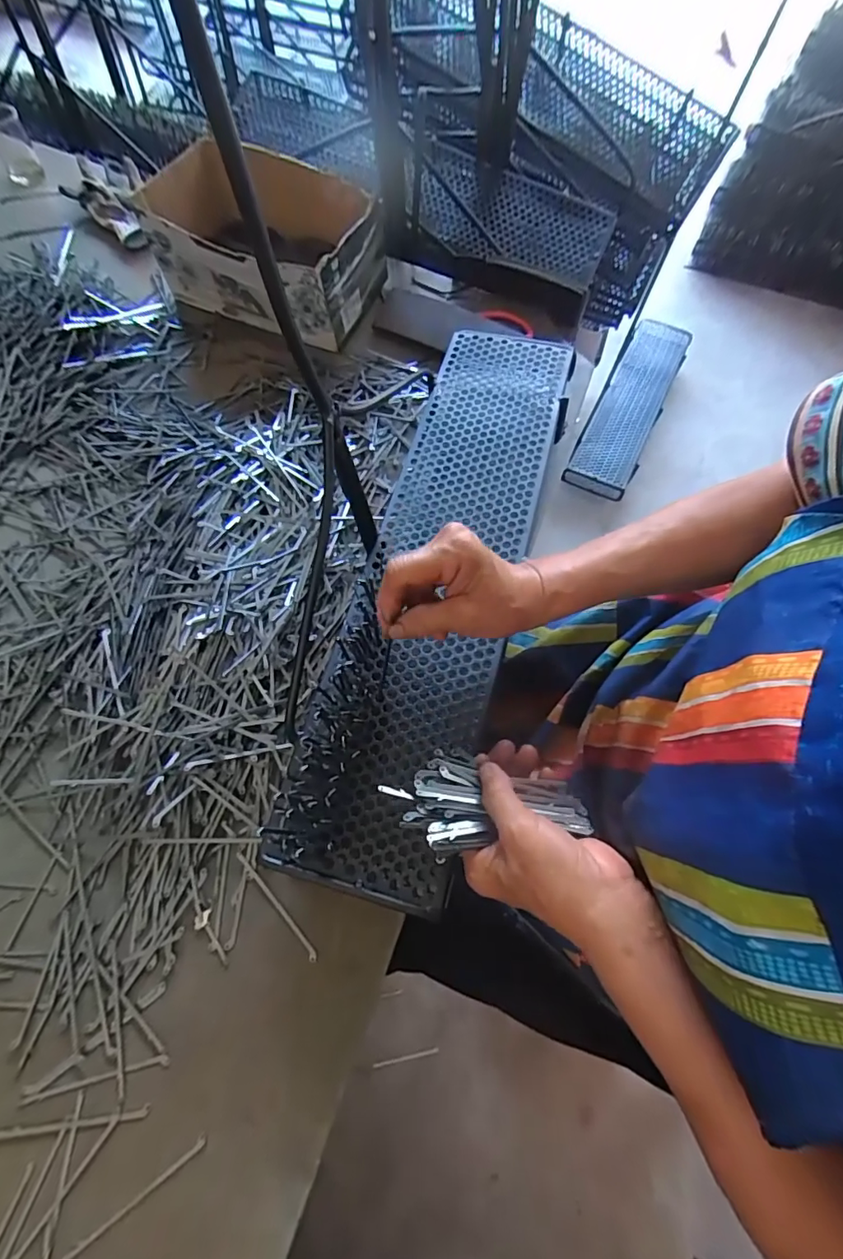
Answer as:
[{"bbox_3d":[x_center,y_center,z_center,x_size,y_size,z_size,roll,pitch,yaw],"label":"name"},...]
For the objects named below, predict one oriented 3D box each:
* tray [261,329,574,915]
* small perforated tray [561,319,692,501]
[{"bbox_3d":[0.024,-0.080,0.476,0.148,0.021,0.589,16,67,4],"label":"tray"},{"bbox_3d":[0.543,-0.583,1.276,0.158,0.051,0.583,26,68,8],"label":"small perforated tray"}]

